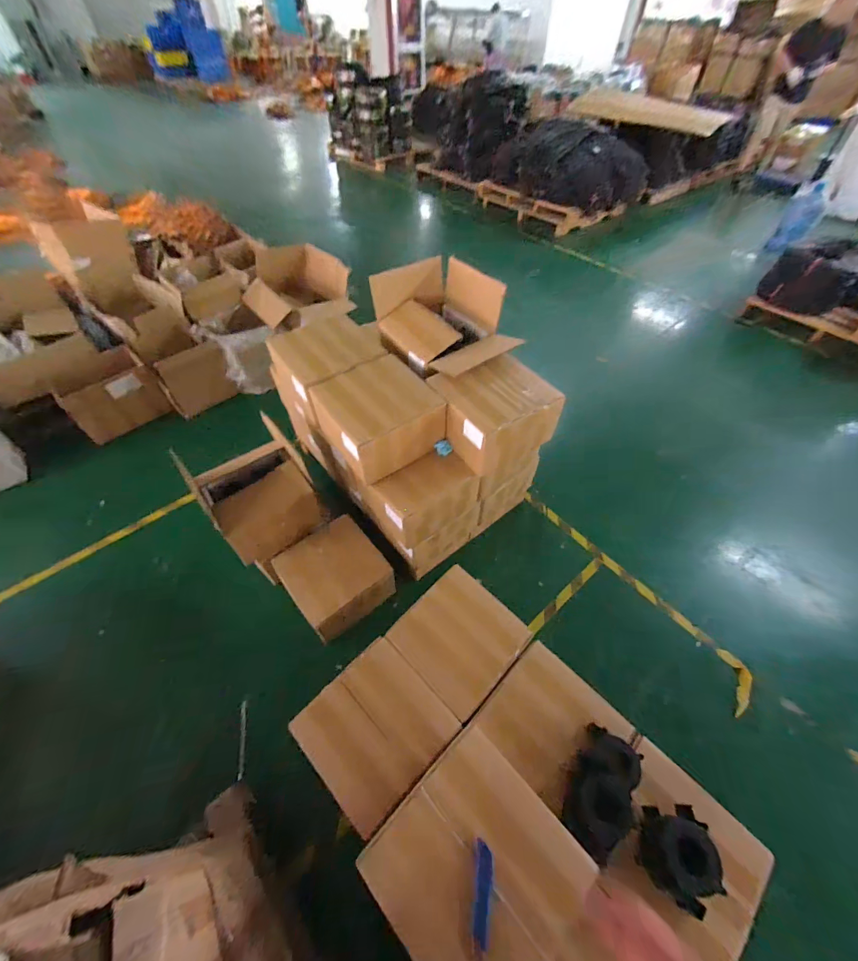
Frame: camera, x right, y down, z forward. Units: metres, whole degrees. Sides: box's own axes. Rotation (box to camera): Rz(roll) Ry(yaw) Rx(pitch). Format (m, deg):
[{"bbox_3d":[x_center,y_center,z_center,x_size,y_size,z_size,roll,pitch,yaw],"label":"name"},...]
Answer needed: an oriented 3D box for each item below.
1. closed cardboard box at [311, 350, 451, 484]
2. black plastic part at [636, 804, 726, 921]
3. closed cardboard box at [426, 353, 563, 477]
[{"bbox_3d":[-0.168,-0.204,1.258,0.331,0.195,0.322,-26,59,-24],"label":"closed cardboard box"},{"bbox_3d":[0.520,0.764,0.805,0.126,0.073,0.160,25,53,13],"label":"black plastic part"},{"bbox_3d":[0.196,-0.225,1.273,0.321,0.245,0.320,-24,58,-23],"label":"closed cardboard box"}]

